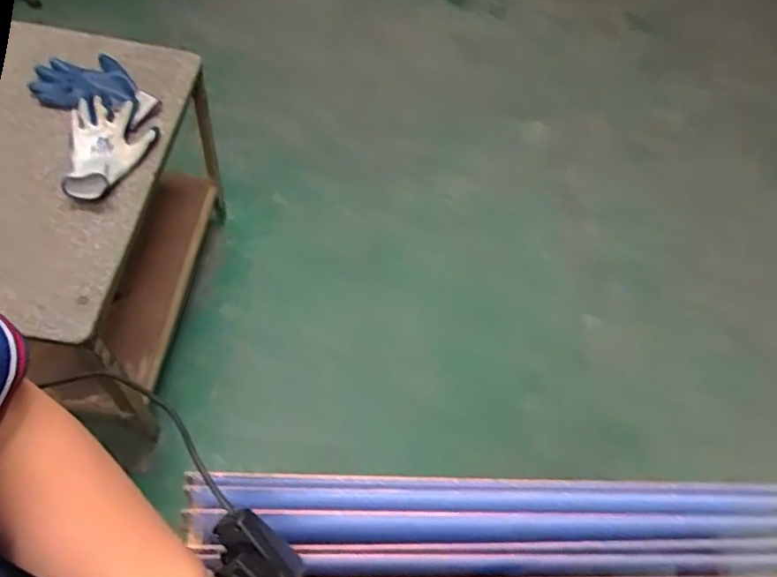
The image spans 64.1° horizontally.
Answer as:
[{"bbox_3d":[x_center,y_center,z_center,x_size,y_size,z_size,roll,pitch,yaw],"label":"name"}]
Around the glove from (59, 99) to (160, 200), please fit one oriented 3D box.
[{"bbox_3d":[-0.438,-0.226,0.985,0.131,0.033,0.191,-7,61,-11],"label":"glove"}]

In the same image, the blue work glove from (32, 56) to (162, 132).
[{"bbox_3d":[-0.495,-0.335,1.044,0.208,0.032,0.127,29,60,9],"label":"blue work glove"}]

